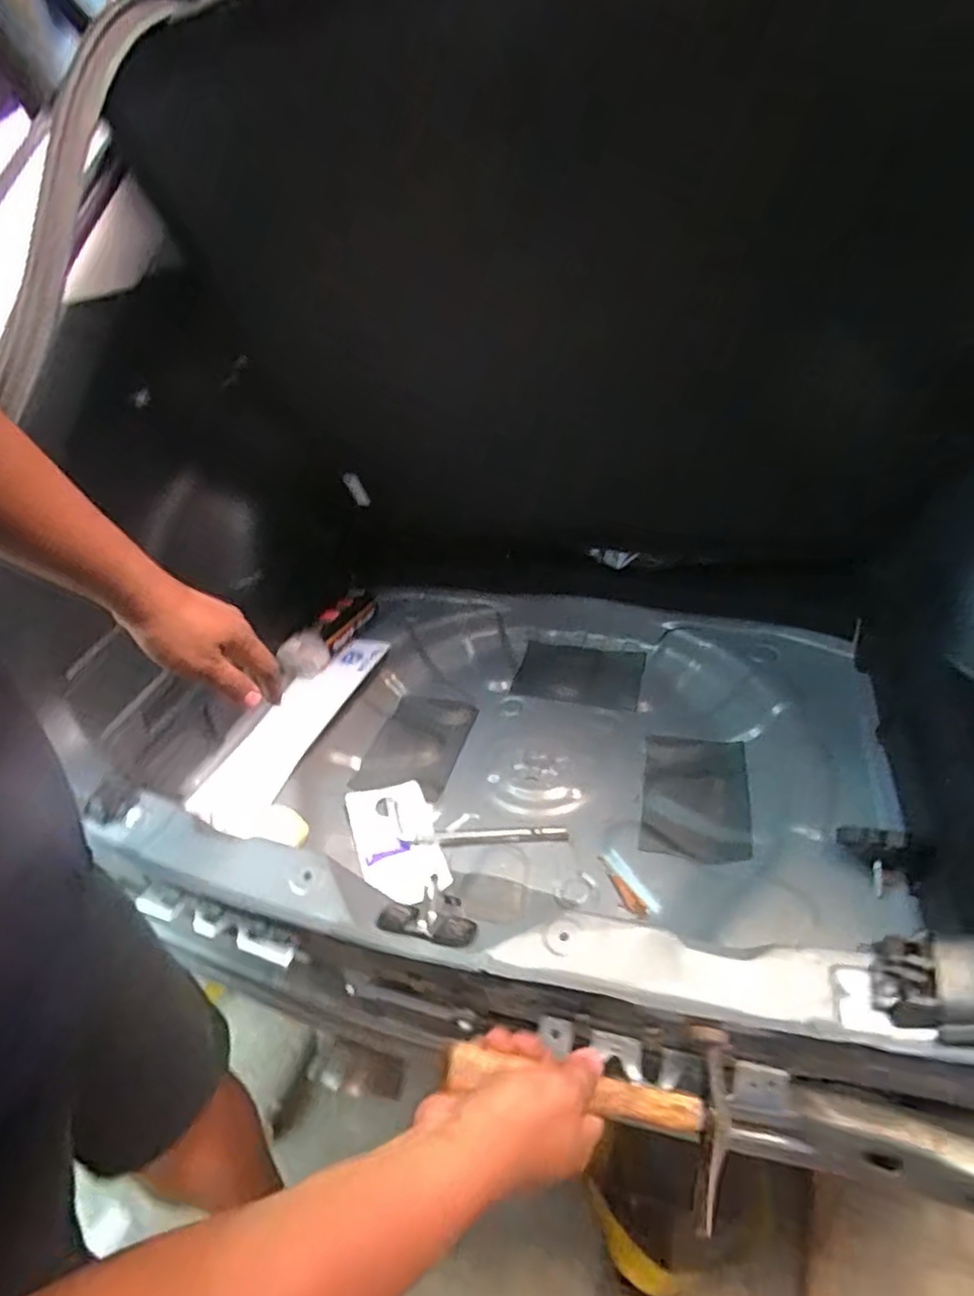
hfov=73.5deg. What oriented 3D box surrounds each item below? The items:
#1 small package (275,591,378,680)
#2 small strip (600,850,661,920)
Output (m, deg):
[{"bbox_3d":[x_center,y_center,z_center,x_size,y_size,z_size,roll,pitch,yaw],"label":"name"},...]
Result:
[{"bbox_3d":[-0.292,-0.036,1.221,0.072,0.066,0.220,24,61,42],"label":"small package"},{"bbox_3d":[0.187,0.316,0.871,0.034,0.010,0.109,-18,37,-13],"label":"small strip"}]

